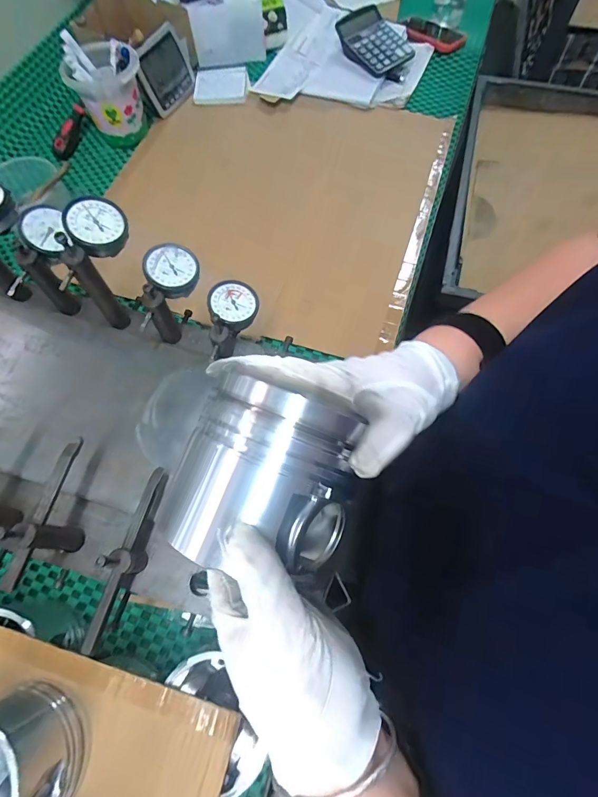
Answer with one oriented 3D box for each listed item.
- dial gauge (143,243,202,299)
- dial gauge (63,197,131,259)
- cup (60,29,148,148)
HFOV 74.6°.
[{"bbox_3d":[-0.131,-0.134,0.406,0.051,0.019,0.058,-25,67,-10],"label":"dial gauge"},{"bbox_3d":[-0.196,-0.163,0.380,0.053,0.025,0.054,24,68,-11],"label":"dial gauge"},{"bbox_3d":[-0.358,-0.581,0.751,0.134,0.137,0.120,-23,67,-9],"label":"cup"}]

